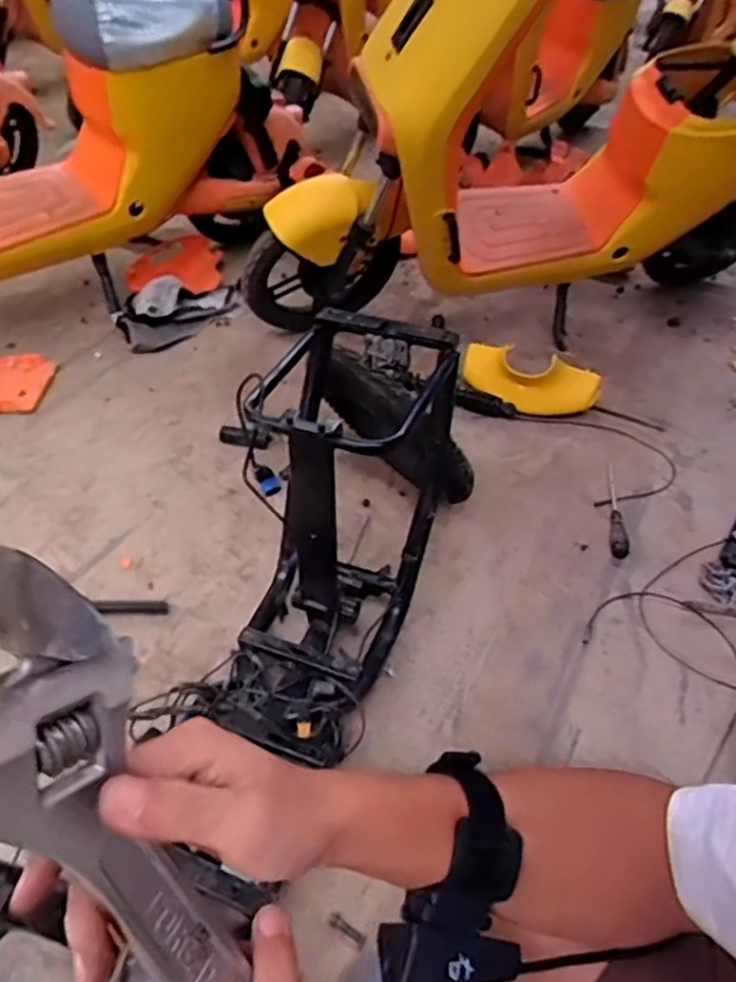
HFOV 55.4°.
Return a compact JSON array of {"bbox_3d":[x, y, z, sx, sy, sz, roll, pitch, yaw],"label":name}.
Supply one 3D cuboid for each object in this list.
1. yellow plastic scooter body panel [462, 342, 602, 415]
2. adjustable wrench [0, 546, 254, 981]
[{"bbox_3d":[0.376,-0.252,1.625,0.314,0.124,0.093,12,44,8],"label":"yellow plastic scooter body panel"},{"bbox_3d":[-0.096,0.126,0.267,0.012,0.252,0.084,-1,38,30],"label":"adjustable wrench"}]

